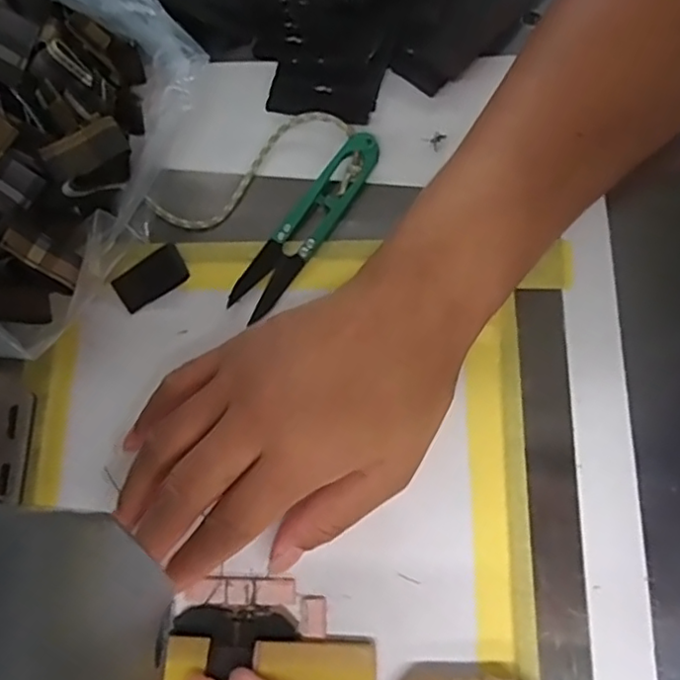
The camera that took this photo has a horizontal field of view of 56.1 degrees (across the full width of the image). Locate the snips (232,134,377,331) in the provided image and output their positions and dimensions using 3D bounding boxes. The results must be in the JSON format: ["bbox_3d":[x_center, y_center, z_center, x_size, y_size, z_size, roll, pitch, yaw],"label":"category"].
[{"bbox_3d":[-0.016,-0.056,0.306,0.021,0.013,0.102,36,80,13],"label":"snips"}]

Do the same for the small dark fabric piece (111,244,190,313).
[{"bbox_3d":[-0.091,-0.030,0.309,0.034,0.005,0.021,-34,75,-5],"label":"small dark fabric piece"}]

